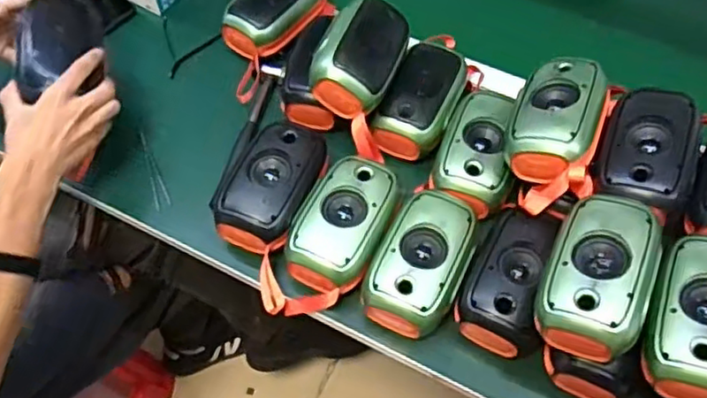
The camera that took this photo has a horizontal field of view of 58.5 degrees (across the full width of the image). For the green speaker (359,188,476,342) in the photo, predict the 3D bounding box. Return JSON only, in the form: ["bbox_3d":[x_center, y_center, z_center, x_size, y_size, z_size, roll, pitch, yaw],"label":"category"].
[{"bbox_3d":[0.077,0.071,0.700,0.092,0.055,0.160,23,62,14],"label":"green speaker"}]

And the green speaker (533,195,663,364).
[{"bbox_3d":[0.248,0.074,0.633,0.101,0.059,0.163,21,62,13],"label":"green speaker"}]

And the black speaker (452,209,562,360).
[{"bbox_3d":[0.181,0.090,0.705,0.094,0.063,0.153,23,62,13],"label":"black speaker"}]

